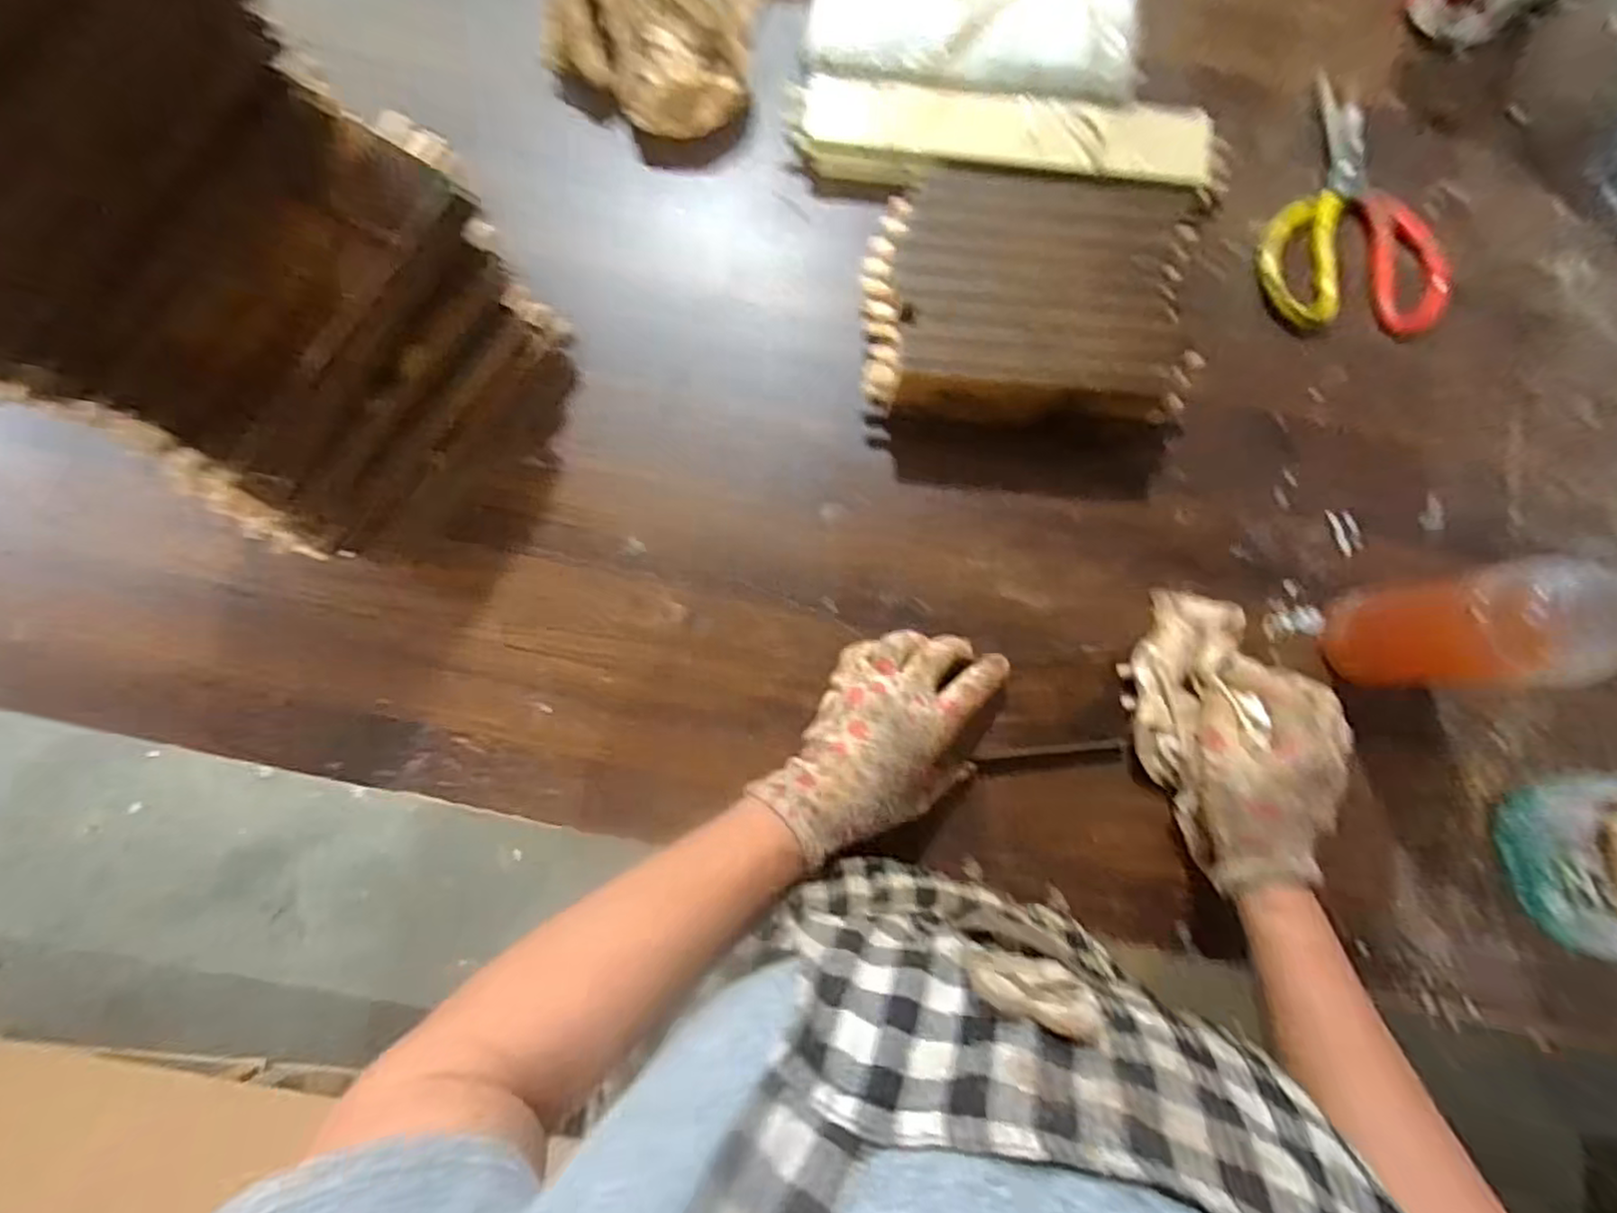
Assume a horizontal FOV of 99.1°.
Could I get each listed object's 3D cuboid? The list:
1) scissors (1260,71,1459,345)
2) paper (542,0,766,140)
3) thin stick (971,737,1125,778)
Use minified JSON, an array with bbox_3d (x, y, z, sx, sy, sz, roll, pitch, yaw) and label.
[{"bbox_3d":[0.415,-0.302,0.518,0.139,0.016,0.195,9,83,0],"label":"scissors"},{"bbox_3d":[-0.111,-0.413,0.486,0.139,0.079,0.140,9,83,0],"label":"paper"},{"bbox_3d":[0.160,0.101,0.458,0.098,0.009,0.015,-6,83,-4],"label":"thin stick"}]

